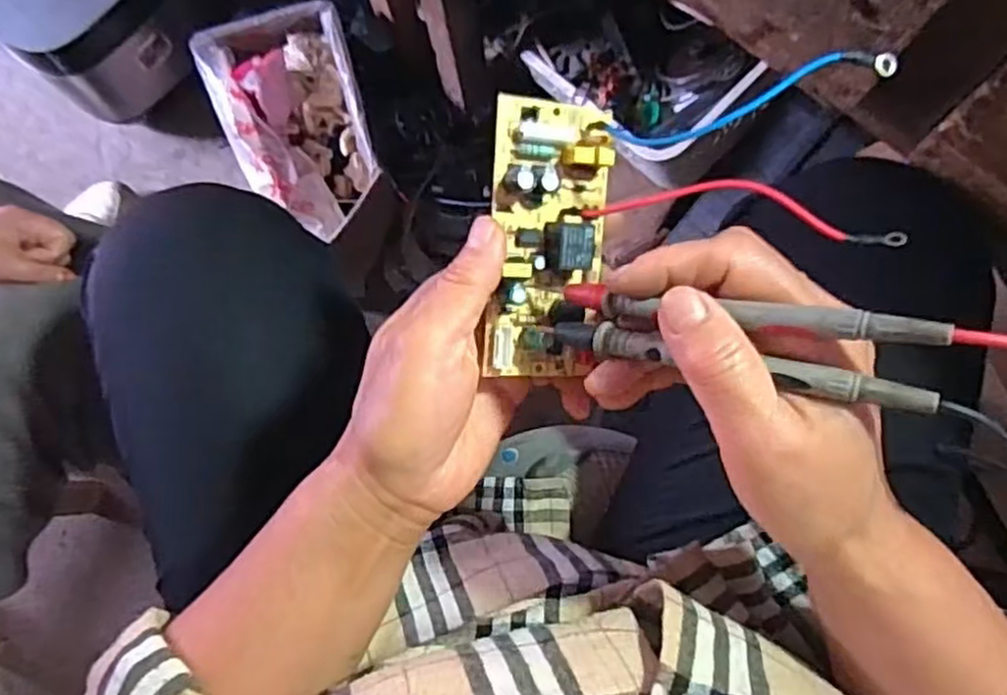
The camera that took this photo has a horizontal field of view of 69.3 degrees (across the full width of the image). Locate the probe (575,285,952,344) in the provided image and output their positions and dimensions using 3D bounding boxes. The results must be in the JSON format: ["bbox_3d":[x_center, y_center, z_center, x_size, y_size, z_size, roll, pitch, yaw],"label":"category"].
[{"bbox_3d":[0.076,-0.012,0.245,0.127,0.007,0.010,8,82,34],"label":"probe"}]

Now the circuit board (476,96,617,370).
[{"bbox_3d":[0.019,-0.043,0.296,0.047,0.021,0.109,1,99,-20],"label":"circuit board"}]

